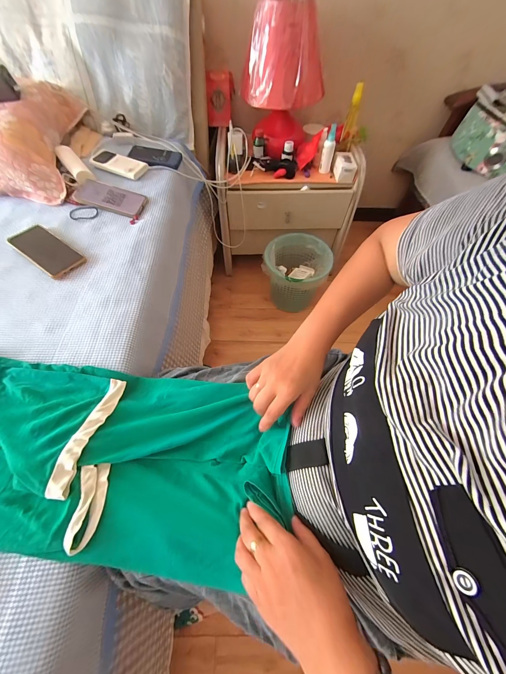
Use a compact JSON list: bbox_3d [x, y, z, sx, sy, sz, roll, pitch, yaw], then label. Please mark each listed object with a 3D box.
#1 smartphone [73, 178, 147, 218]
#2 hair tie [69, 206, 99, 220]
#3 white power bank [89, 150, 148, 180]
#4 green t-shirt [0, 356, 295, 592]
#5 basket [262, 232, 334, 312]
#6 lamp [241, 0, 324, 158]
[{"bbox_3d":[-0.362,-0.355,0.646,0.175,0.012,0.079,15,70,-2],"label":"smartphone"},{"bbox_3d":[-0.414,-0.304,0.627,0.063,0.009,0.040,-5,61,-6],"label":"hair tie"},{"bbox_3d":[-0.369,-0.476,0.702,0.155,0.015,0.071,22,62,9],"label":"white power bank"},{"bbox_3d":[-0.219,0.161,0.363,0.544,0.052,0.247,8,61,-1],"label":"green t-shirt"},{"bbox_3d":[0.165,-0.245,1.043,0.240,0.273,0.237,1,60,-1],"label":"basket"},{"bbox_3d":[0.093,-0.820,0.830,0.247,0.344,0.210,6,60,2],"label":"lamp"}]

